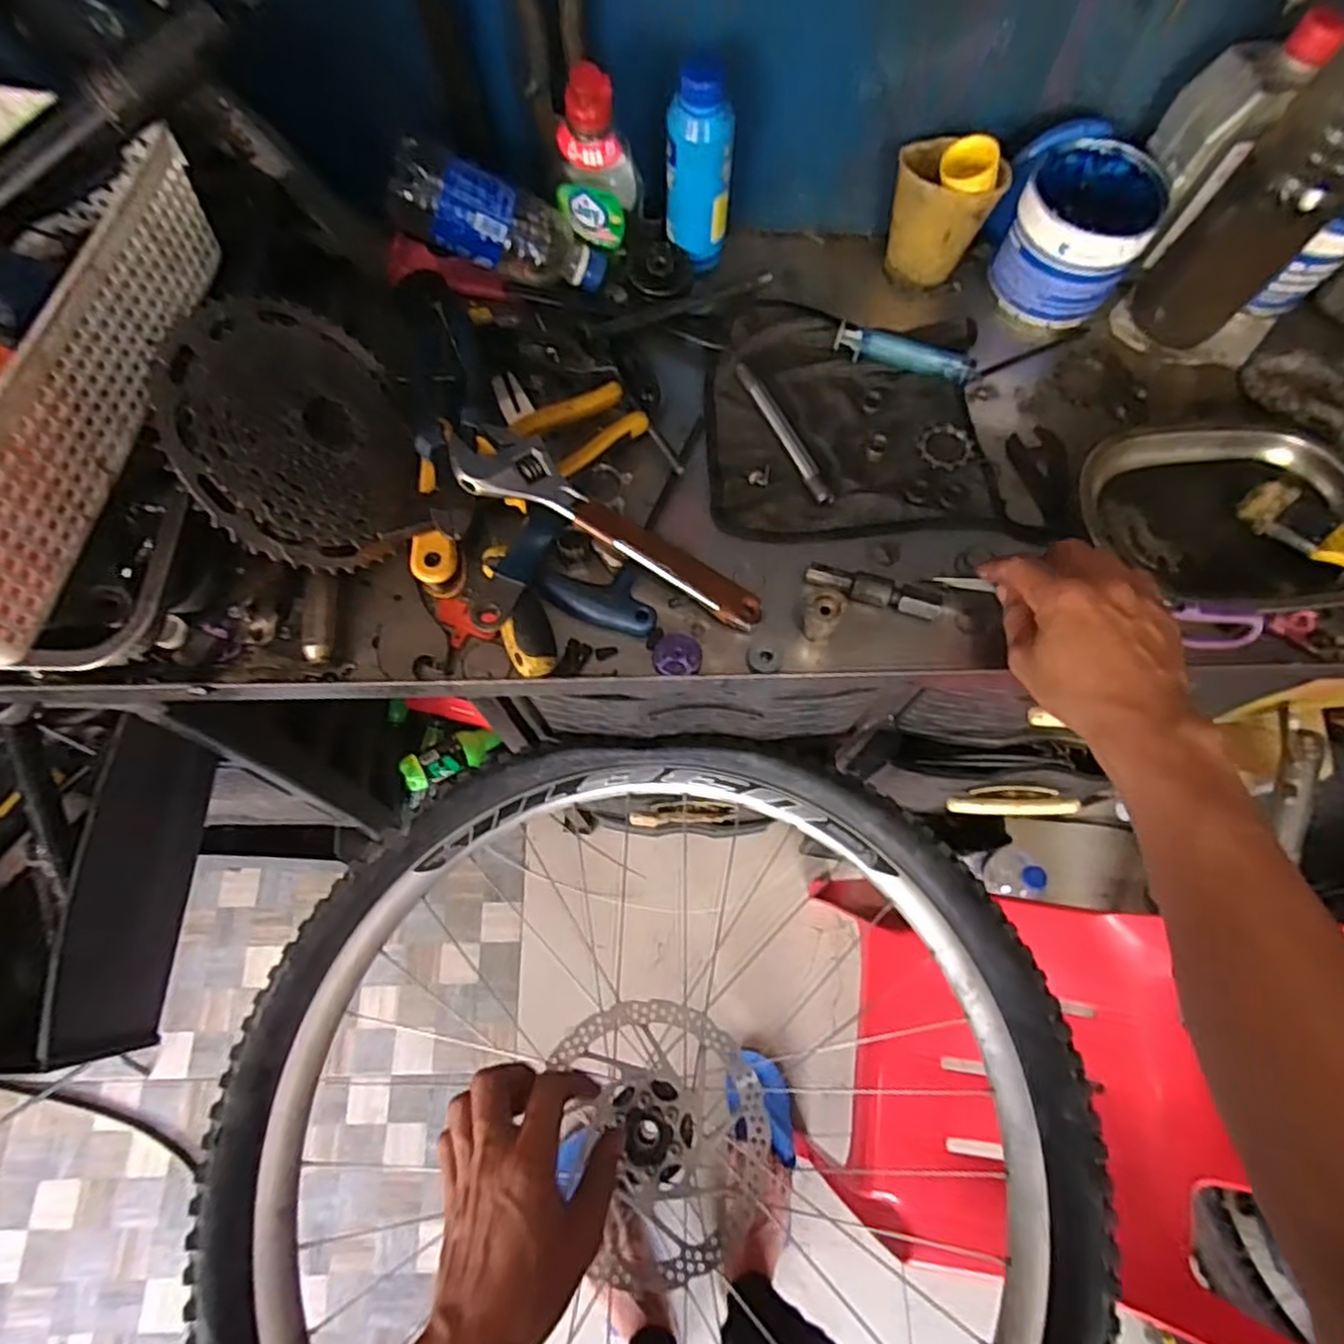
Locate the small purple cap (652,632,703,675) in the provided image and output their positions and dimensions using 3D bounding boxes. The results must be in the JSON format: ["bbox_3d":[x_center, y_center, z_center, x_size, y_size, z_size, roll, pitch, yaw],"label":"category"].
[{"bbox_3d":[0.004,-0.015,0.507,0.034,0.013,0.038,0,70,0],"label":"small purple cap"}]

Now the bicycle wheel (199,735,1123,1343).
[{"bbox_3d":[-0.015,0.347,0.545,0.638,0.110,0.619,0,70,0],"label":"bicycle wheel"}]

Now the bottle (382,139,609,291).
[{"bbox_3d":[-0.130,-0.347,0.561,0.166,0.061,0.055,12,67,-27],"label":"bottle"}]

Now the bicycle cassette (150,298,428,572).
[{"bbox_3d":[-0.240,-0.160,0.472,0.043,0.159,0.174,-12,76,42],"label":"bicycle cassette"}]

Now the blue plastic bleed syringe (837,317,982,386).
[{"bbox_3d":[0.192,-0.263,0.593,0.115,0.021,0.025,16,70,6],"label":"blue plastic bleed syringe"}]

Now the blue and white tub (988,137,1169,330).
[{"bbox_3d":[0.323,-0.347,0.583,0.094,0.096,0.102,0,70,0],"label":"blue and white tub"}]

